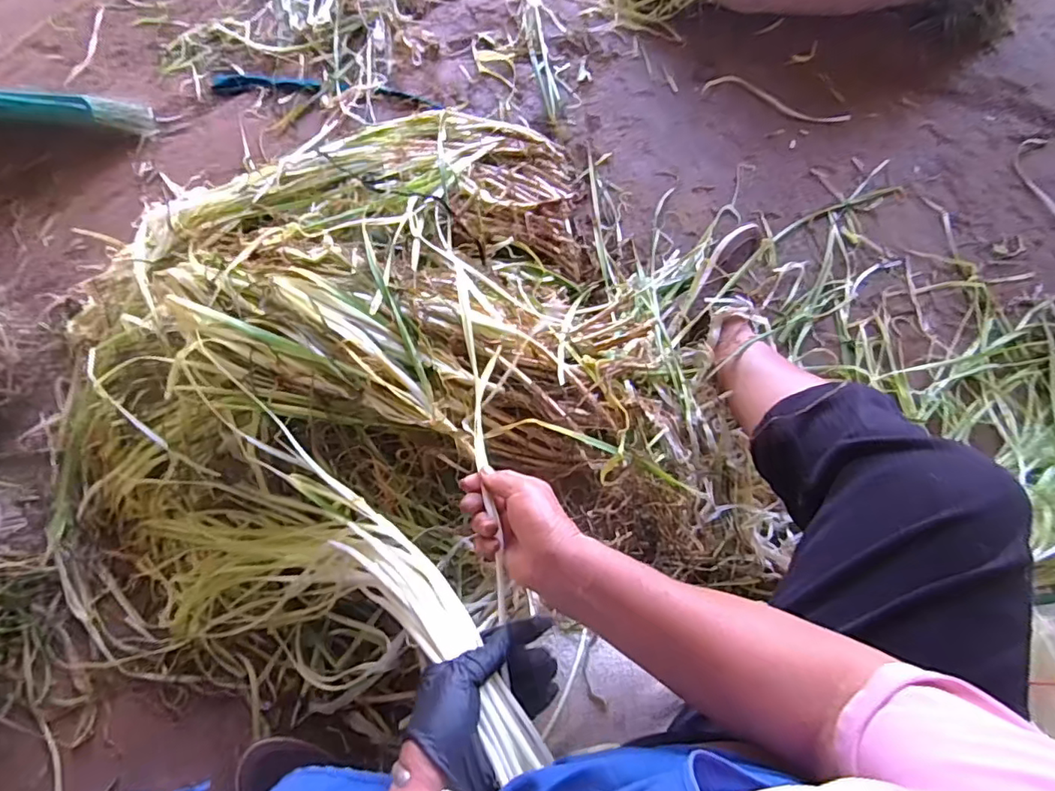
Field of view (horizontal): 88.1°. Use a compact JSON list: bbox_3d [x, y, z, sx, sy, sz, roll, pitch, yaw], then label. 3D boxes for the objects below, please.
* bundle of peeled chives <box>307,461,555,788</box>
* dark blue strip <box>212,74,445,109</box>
[{"bbox_3d":[-0.105,0.172,0.484,0.058,0.045,0.340,-40,55,-14],"label":"bundle of peeled chives"},{"bbox_3d":[-0.387,-0.578,1.032,0.441,0.011,0.046,8,69,3],"label":"dark blue strip"}]

